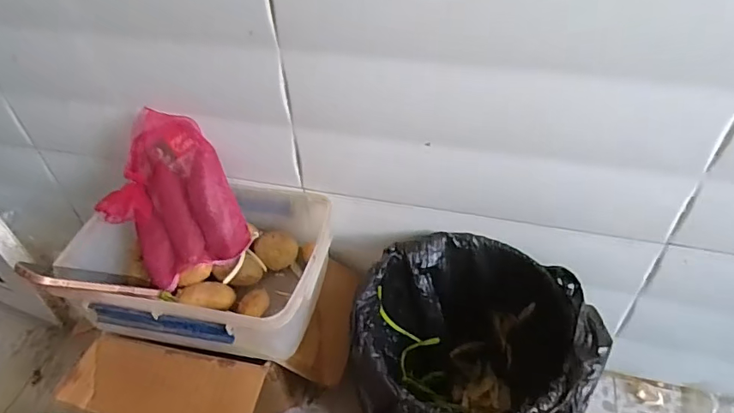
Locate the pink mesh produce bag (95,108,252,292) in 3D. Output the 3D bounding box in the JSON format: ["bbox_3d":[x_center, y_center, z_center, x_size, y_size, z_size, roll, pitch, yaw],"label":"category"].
[{"bbox_3d":[-0.256,-0.005,0.638,0.153,0.068,0.192,-30,86,2],"label":"pink mesh produce bag"}]

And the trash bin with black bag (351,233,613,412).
[{"bbox_3d":[0.119,0.205,0.619,0.251,0.247,0.243,-7,43,-3],"label":"trash bin with black bag"}]

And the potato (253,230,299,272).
[{"bbox_3d":[-0.124,0.060,0.677,0.055,0.051,0.042,-17,45,-14],"label":"potato"}]

